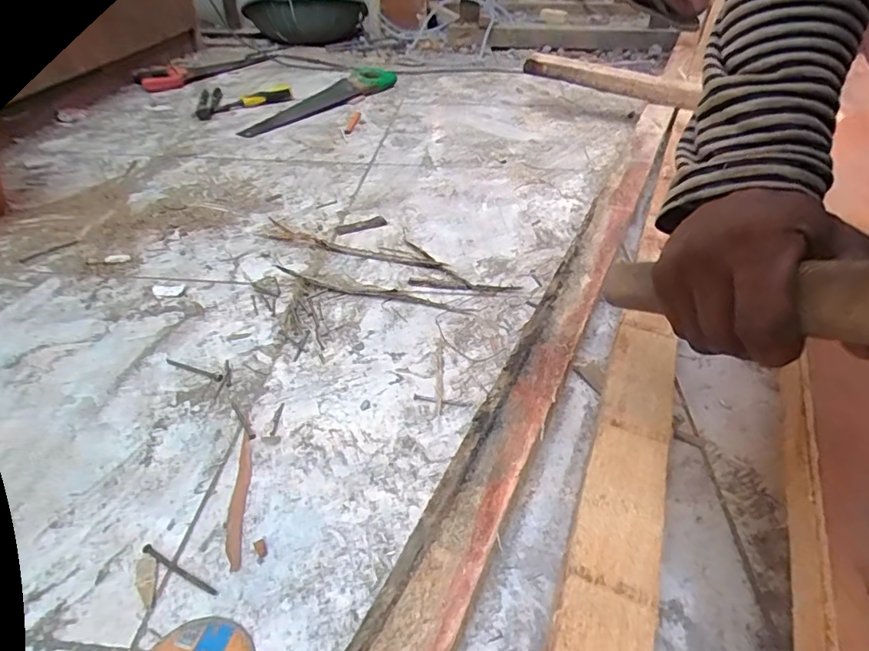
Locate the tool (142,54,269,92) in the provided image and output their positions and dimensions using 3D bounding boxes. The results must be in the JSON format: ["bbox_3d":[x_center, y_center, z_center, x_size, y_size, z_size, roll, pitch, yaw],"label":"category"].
[{"bbox_3d":[-0.499,-0.580,1.148,0.069,0.030,0.364,24,45,24],"label":"tool"}]

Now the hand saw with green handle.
[{"bbox_3d":[-0.245,-0.499,1.119,0.116,0.030,0.515,21,43,24],"label":"hand saw with green handle"}]

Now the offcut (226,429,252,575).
[{"bbox_3d":[-0.151,0.131,0.395,0.013,0.004,0.118,-5,40,-8],"label":"offcut"}]

